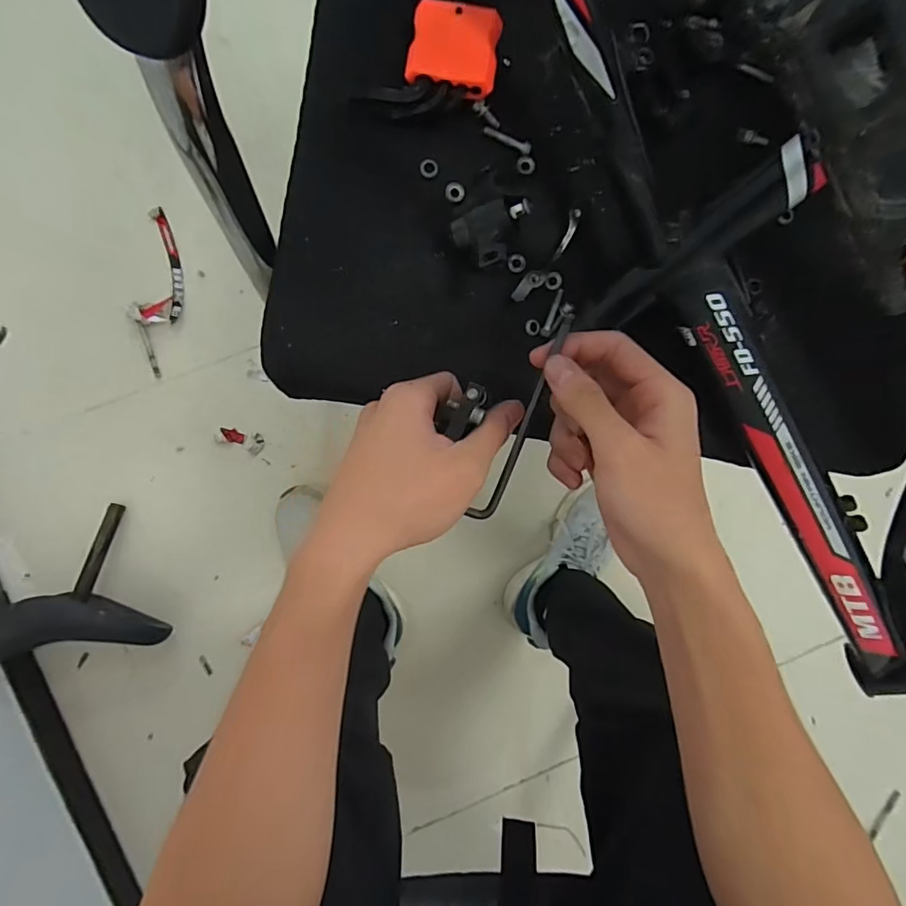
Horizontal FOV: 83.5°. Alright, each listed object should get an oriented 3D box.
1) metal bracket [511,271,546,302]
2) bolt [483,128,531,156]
[{"bbox_3d":[0.050,-0.111,0.338,0.013,0.004,0.029,45,71,-5],"label":"metal bracket"},{"bbox_3d":[0.036,-0.207,0.335,0.033,0.004,0.007,24,91,-4],"label":"bolt"}]

